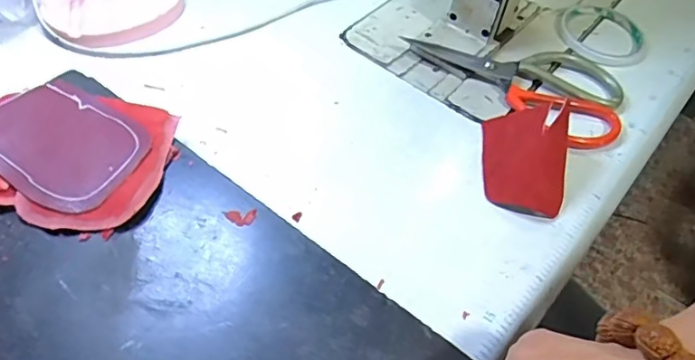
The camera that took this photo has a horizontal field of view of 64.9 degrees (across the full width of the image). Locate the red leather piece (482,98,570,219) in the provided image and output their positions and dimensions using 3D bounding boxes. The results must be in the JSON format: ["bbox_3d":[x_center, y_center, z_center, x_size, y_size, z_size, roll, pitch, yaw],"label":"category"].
[{"bbox_3d":[0.140,-0.024,0.426,0.058,0.046,0.091,10,52,2],"label":"red leather piece"}]

